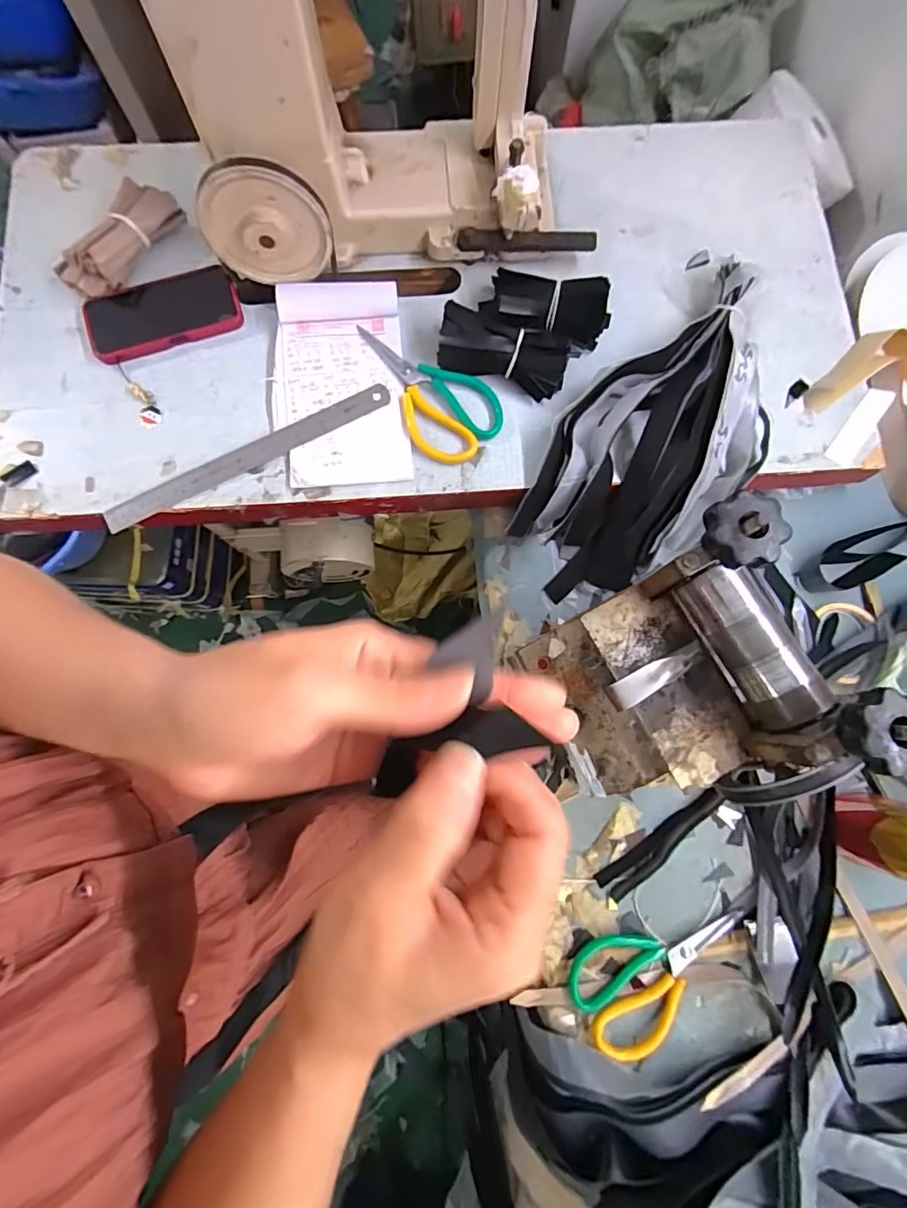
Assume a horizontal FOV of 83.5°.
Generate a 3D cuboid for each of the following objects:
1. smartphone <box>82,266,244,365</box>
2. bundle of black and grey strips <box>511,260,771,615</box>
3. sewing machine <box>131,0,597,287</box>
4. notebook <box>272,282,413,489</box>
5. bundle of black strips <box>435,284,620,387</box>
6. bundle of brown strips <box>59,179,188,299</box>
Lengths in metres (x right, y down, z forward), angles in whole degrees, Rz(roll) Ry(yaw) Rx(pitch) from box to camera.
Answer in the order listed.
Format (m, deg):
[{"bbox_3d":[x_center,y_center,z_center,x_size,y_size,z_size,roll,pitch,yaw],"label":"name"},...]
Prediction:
[{"bbox_3d":[-0.329,-0.327,0.574,0.168,0.014,0.082,-19,81,-4],"label":"smartphone"},{"bbox_3d":[0.236,-0.173,0.567,0.380,0.114,0.190,-43,83,-8],"label":"bundle of black and grey strips"},{"bbox_3d":[-0.055,-0.490,0.414,0.387,0.389,0.160,-13,80,-3],"label":"sewing machine"},{"bbox_3d":[-0.125,-0.243,0.557,0.140,0.021,0.230,-5,80,-2],"label":"notebook"},{"bbox_3d":[0.053,-0.275,0.554,0.145,0.043,0.065,16,80,2],"label":"bundle of black strips"},{"bbox_3d":[-0.375,-0.408,0.572,0.060,0.051,0.146,37,81,5],"label":"bundle of brown strips"}]

